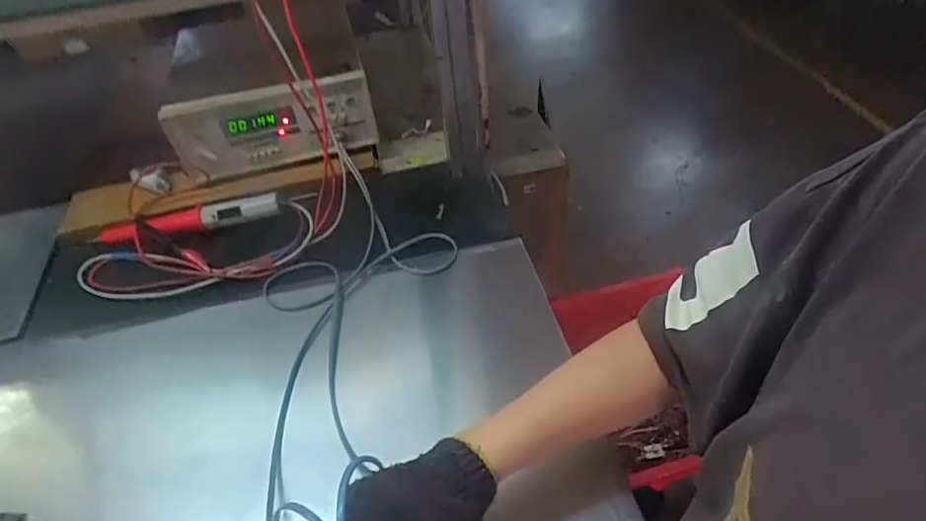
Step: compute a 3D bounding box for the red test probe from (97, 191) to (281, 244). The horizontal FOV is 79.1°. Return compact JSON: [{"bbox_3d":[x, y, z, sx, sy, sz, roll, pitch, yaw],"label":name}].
[{"bbox_3d":[-0.376,-0.057,0.770,0.252,0.030,0.040,-12,46,-5],"label":"red test probe"}]

